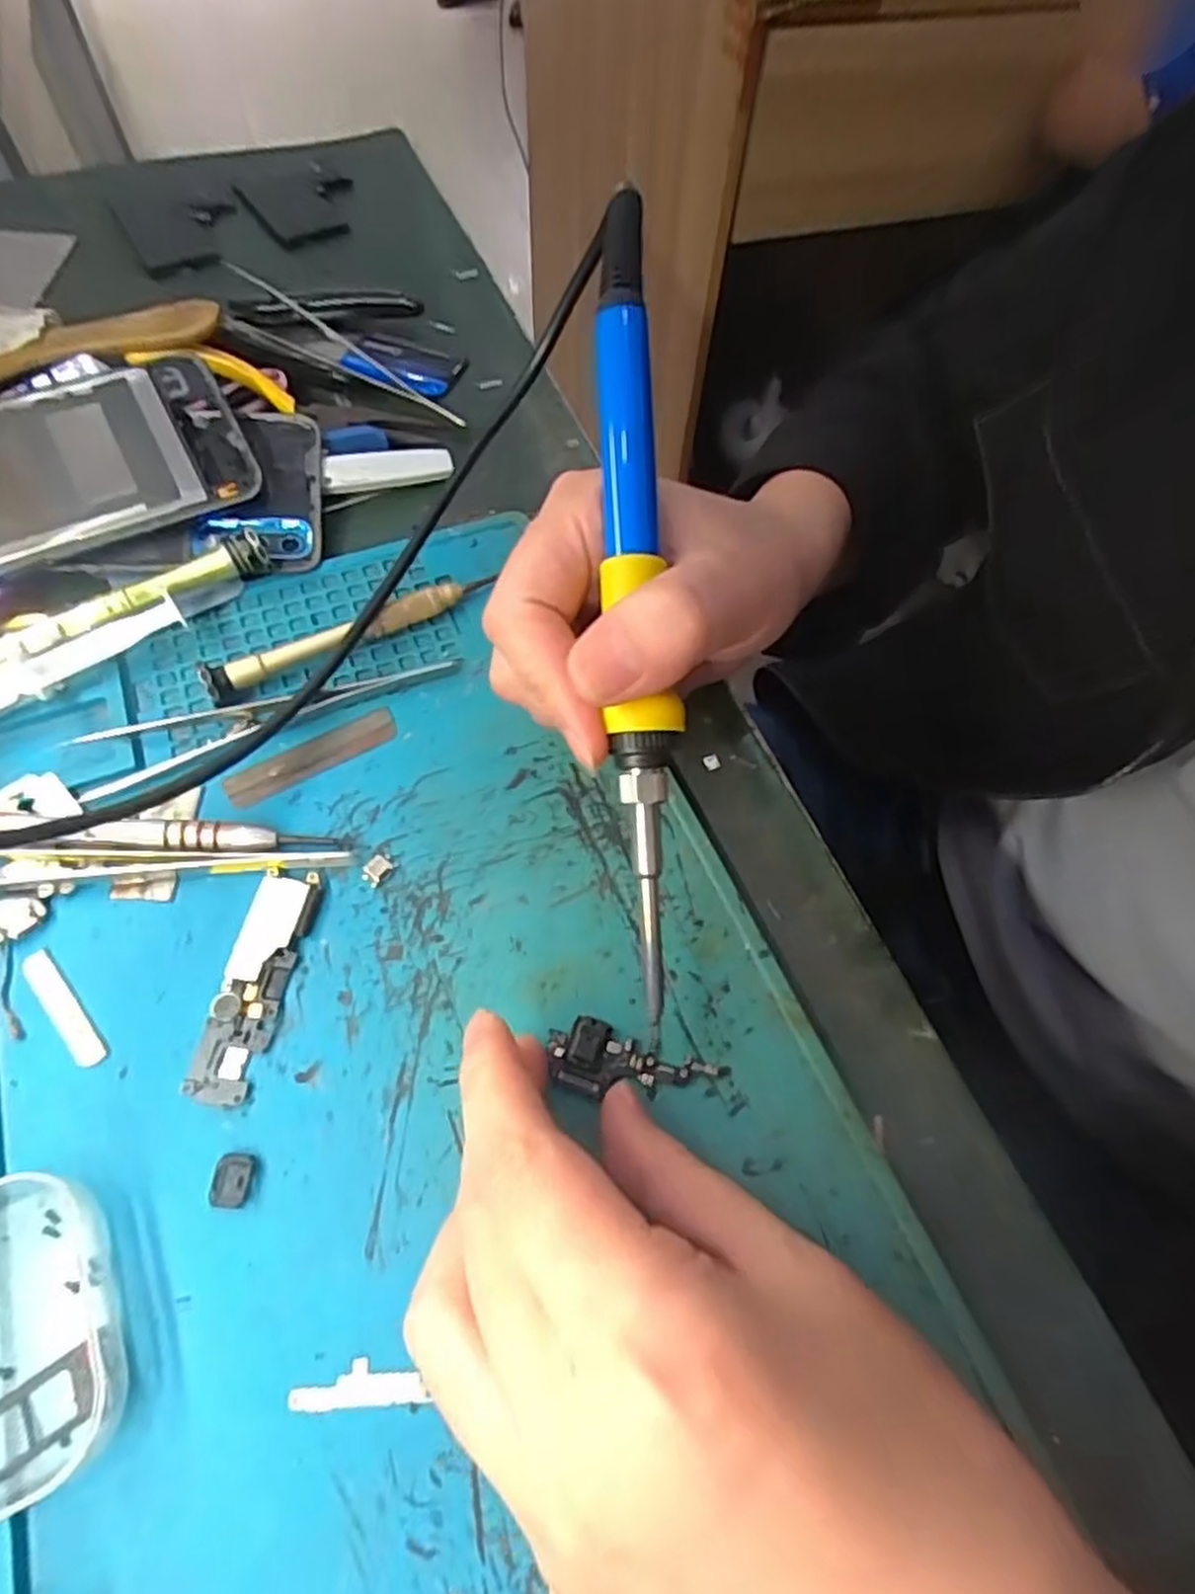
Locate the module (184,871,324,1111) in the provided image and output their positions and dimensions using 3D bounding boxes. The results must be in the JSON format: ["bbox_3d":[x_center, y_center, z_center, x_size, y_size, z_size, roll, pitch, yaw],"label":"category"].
[{"bbox_3d":[-0.097,0.052,0.215,0.018,0.004,0.064,10,61,2],"label":"module"}]

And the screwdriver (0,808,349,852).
[{"bbox_3d":[-0.136,0.010,0.228,0.111,0.015,0.014,2,61,-2],"label":"screwdriver"}]

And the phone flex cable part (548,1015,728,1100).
[{"bbox_3d":[0.011,0.073,0.210,0.048,0.004,0.019,8,61,-1],"label":"phone flex cable part"}]

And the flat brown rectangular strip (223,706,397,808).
[{"bbox_3d":[-0.094,-0.014,0.251,0.057,0.004,0.014,-26,66,-16],"label":"flat brown rectangular strip"}]

